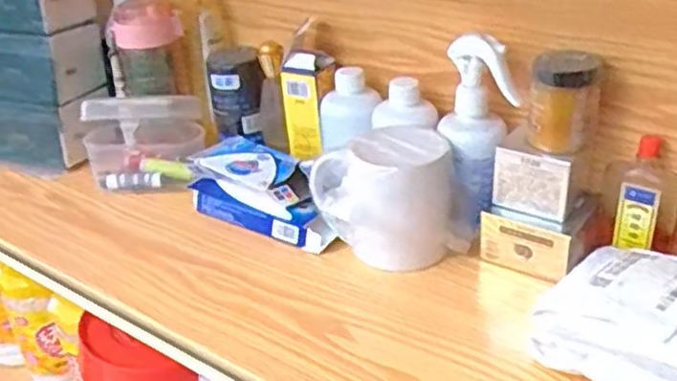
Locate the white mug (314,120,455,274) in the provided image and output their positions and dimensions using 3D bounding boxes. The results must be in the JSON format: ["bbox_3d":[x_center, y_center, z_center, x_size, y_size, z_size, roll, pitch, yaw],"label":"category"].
[{"bbox_3d":[0.037,0.005,0.604,0.111,0.098,0.089,-11,29,-12],"label":"white mug"}]

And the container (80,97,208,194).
[{"bbox_3d":[-0.198,-0.049,0.739,0.128,0.082,0.067,2,29,11],"label":"container"}]

